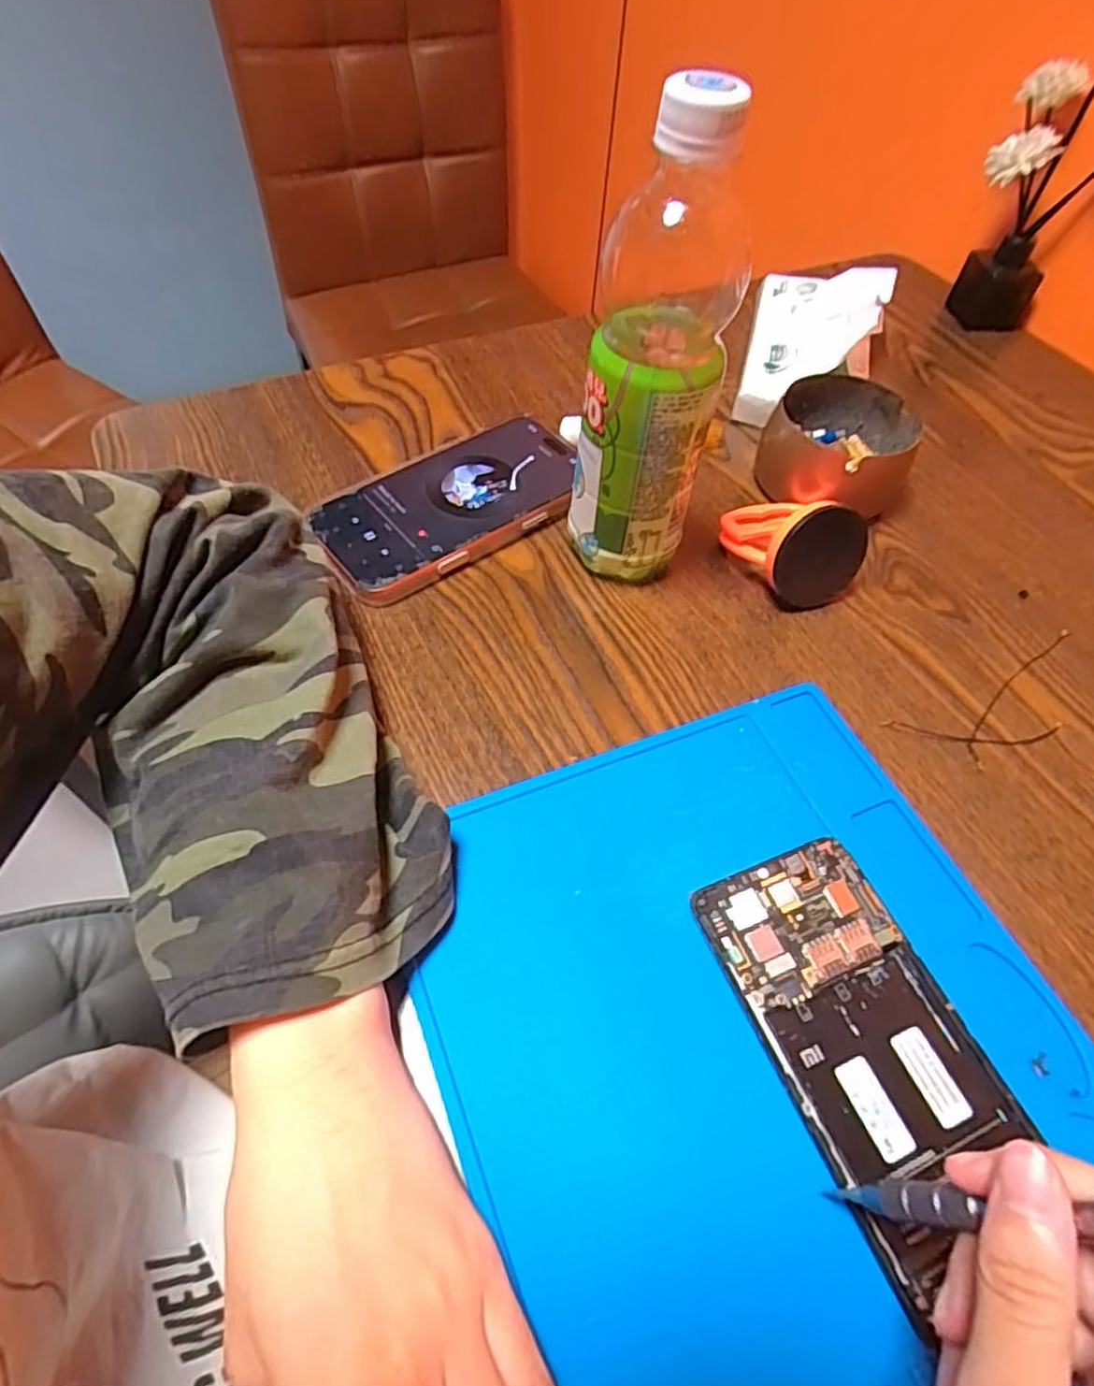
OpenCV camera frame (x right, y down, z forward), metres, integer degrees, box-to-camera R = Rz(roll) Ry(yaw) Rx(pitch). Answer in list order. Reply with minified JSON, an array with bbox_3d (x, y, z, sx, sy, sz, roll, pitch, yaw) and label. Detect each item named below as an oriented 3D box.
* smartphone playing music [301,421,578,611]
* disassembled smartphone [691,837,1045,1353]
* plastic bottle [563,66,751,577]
[{"bbox_3d":[-0.052,-0.111,0.413,0.165,0.017,0.080,-33,63,-24],"label":"smartphone playing music"},{"bbox_3d":[0.117,0.125,0.259,0.072,0.007,0.137,-18,58,-16],"label":"disassembled smartphone"},{"bbox_3d":[0.048,-0.144,0.325,0.058,0.212,0.063,10,54,3],"label":"plastic bottle"}]

